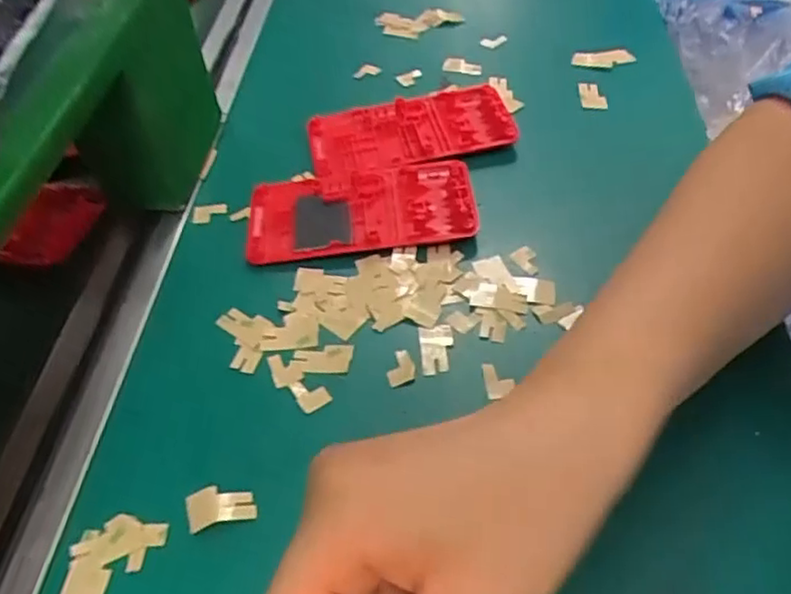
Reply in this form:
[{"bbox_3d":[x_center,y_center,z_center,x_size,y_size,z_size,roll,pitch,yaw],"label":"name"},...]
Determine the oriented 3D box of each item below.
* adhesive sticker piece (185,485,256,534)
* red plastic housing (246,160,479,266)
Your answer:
[{"bbox_3d":[-0.069,0.082,0.264,0.026,0.004,0.016,-13,49,-7],"label":"adhesive sticker piece"},{"bbox_3d":[-0.020,-0.049,0.366,0.121,0.012,0.061,-7,49,-1],"label":"red plastic housing"}]

